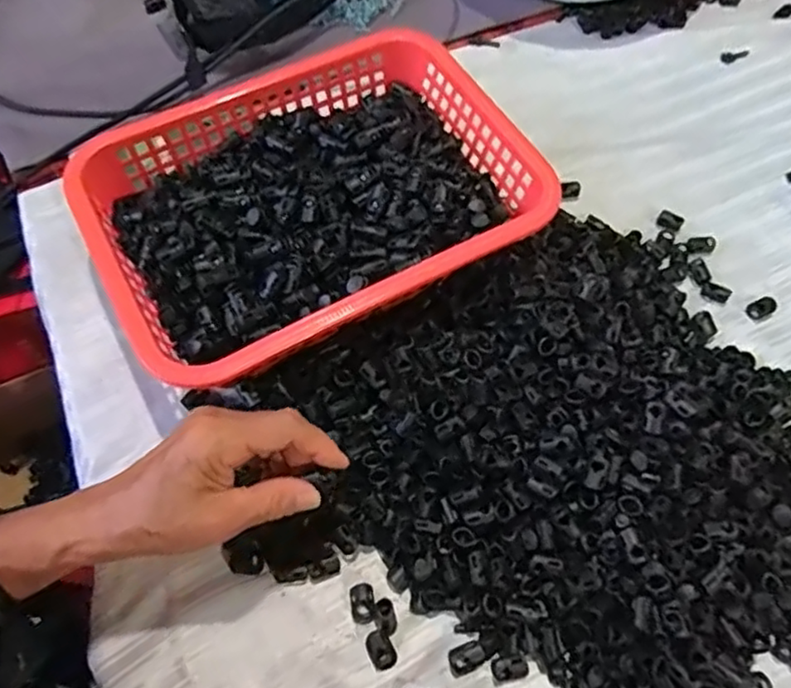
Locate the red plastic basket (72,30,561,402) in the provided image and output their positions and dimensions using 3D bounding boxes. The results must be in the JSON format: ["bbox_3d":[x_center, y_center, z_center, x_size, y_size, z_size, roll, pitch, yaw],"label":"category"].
[{"bbox_3d":[-0.057,-0.099,0.476,0.304,0.068,0.219,-27,66,-13],"label":"red plastic basket"}]

